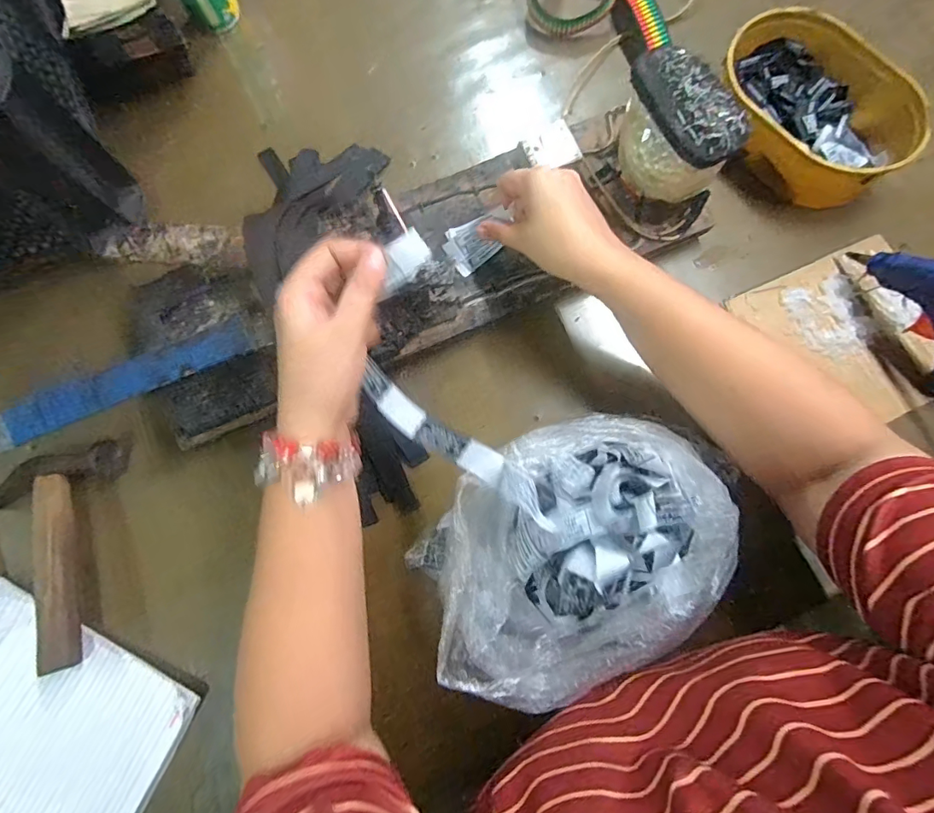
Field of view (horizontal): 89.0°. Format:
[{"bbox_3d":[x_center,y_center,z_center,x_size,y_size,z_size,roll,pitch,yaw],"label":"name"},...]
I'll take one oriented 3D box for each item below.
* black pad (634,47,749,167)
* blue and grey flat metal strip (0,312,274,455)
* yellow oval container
[{"bbox_3d":[0.166,-0.227,0.354,0.050,0.017,0.101,-25,77,-5],"label":"black pad"},{"bbox_3d":[-0.302,-0.005,0.372,0.319,0.011,0.034,-24,76,-5],"label":"blue and grey flat metal strip"},{"bbox_3d":[0.327,-0.280,0.460,0.187,0.068,0.136,42,80,10],"label":"yellow oval container"}]

